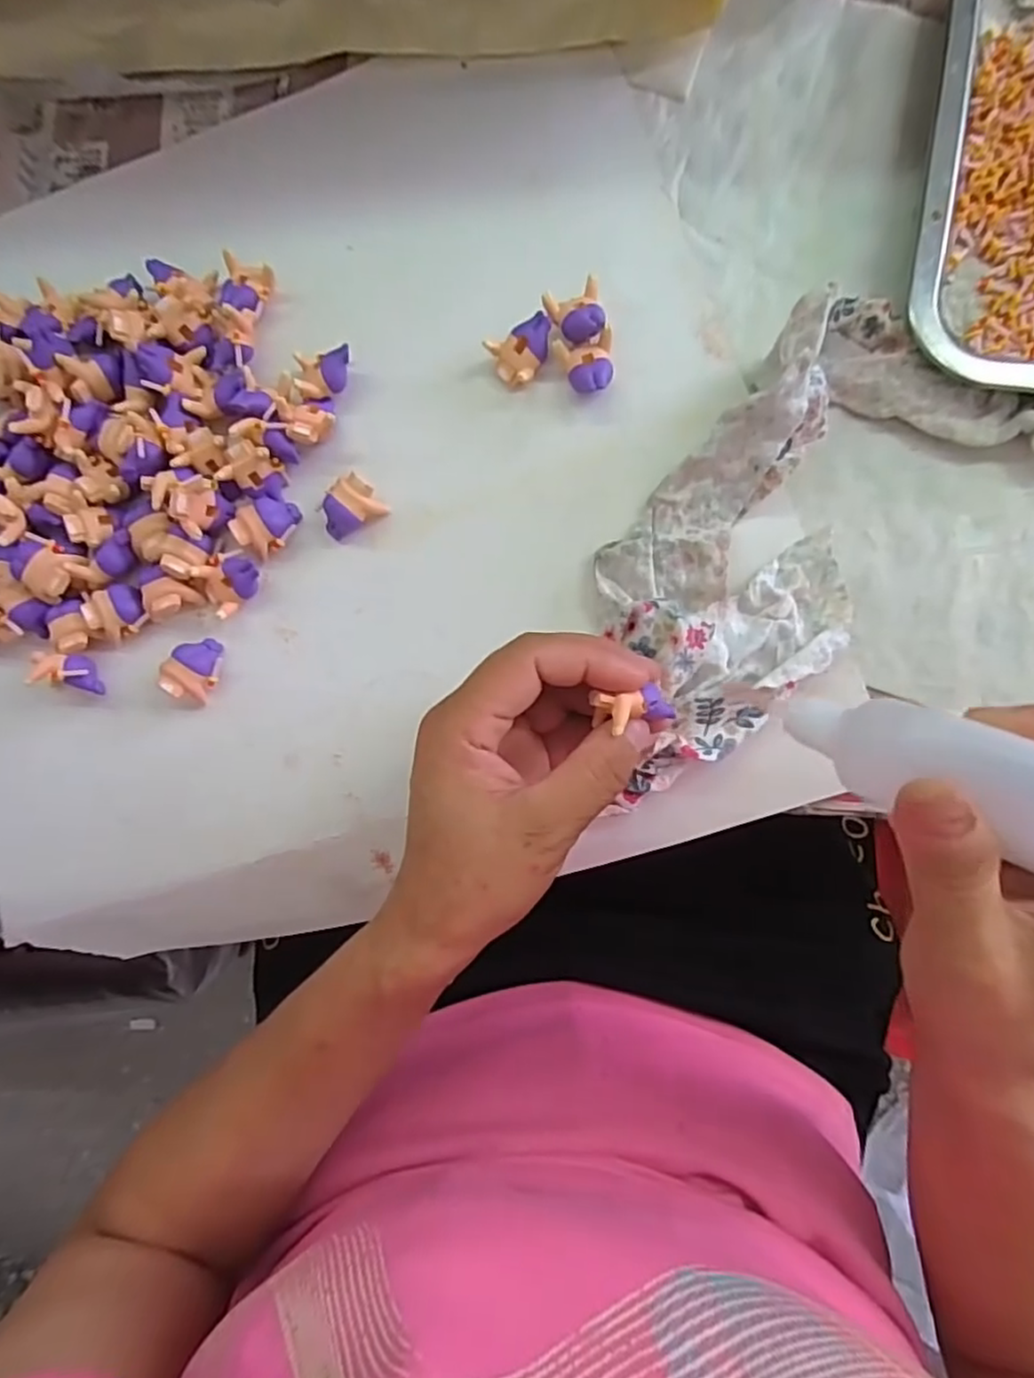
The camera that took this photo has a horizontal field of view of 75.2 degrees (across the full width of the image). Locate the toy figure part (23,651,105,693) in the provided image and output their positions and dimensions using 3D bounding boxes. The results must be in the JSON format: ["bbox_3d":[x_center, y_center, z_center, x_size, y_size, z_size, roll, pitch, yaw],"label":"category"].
[{"bbox_3d":[-0.209,-0.008,0.311,0.024,0.028,0.017,7,88,6],"label":"toy figure part"}]

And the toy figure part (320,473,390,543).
[{"bbox_3d":[-0.078,-0.084,0.312,0.029,0.016,0.019,-37,84,3],"label":"toy figure part"}]

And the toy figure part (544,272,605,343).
[{"bbox_3d":[0.026,-0.170,0.306,0.024,0.021,0.027,-12,86,5],"label":"toy figure part"}]

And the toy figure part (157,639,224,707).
[{"bbox_3d":[-0.150,-0.009,0.314,0.021,0.014,0.029,29,90,6],"label":"toy figure part"}]

